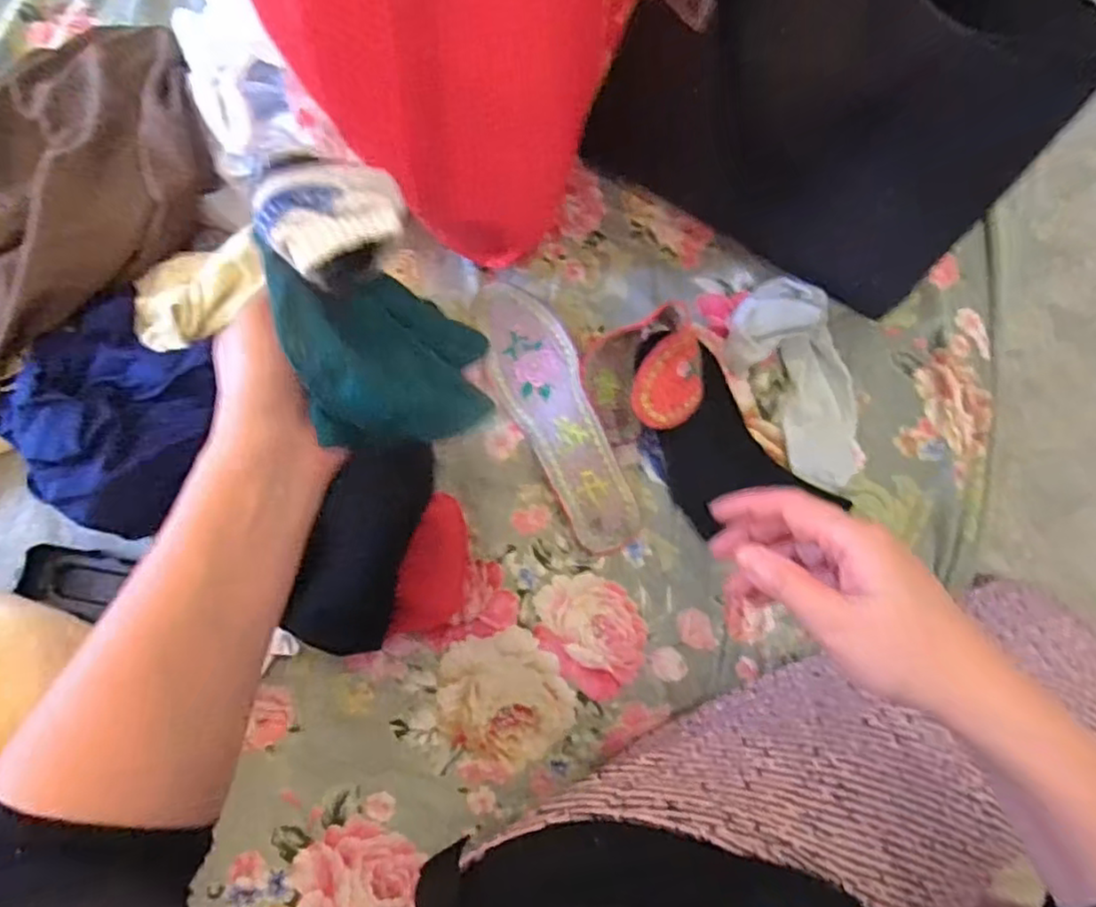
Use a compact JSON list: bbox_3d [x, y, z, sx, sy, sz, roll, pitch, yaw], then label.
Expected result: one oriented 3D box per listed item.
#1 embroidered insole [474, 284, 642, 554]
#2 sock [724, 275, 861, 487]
[{"bbox_3d":[0.003,-0.033,0.521,0.066,0.031,0.225,-20,73,-5],"label":"embroidered insole"},{"bbox_3d":[0.193,-0.061,0.518,0.088,0.042,0.172,-6,72,-1],"label":"sock"}]

